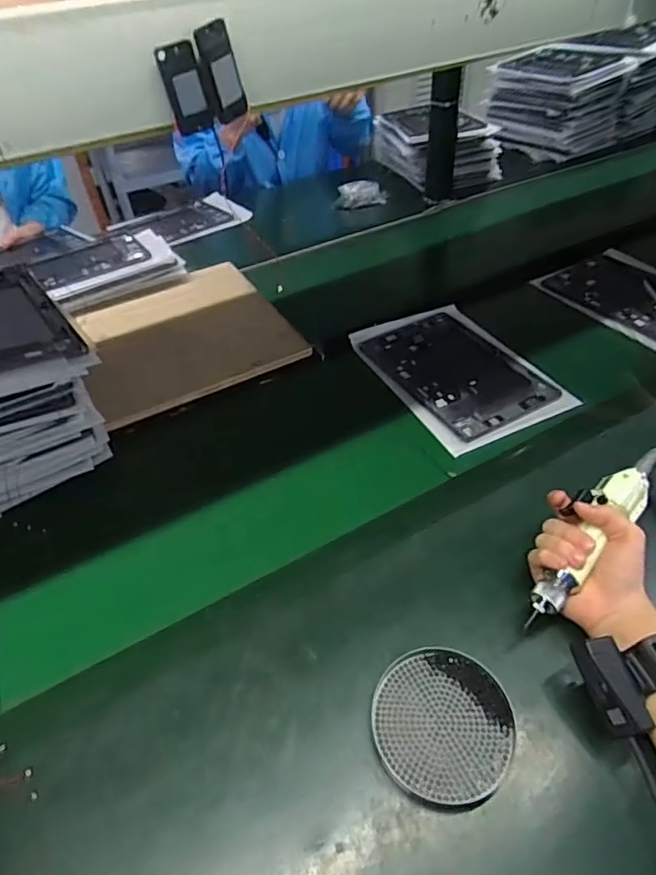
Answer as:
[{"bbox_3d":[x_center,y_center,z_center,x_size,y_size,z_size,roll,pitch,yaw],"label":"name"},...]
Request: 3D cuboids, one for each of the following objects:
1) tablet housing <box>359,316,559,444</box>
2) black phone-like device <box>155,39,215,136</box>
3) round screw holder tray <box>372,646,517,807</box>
[{"bbox_3d":[0.180,-0.098,0.765,0.161,0.013,0.250,-23,48,-19],"label":"tablet housing"},{"bbox_3d":[-0.067,-0.165,0.255,0.020,0.036,0.005,-18,46,-15],"label":"black phone-like device"},{"bbox_3d":[0.096,0.236,0.451,0.114,0.019,0.113,-2,44,2],"label":"round screw holder tray"}]

